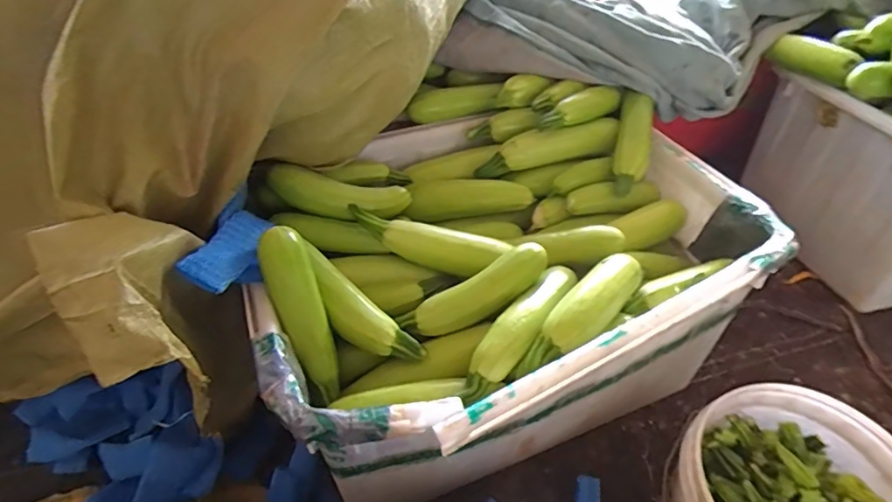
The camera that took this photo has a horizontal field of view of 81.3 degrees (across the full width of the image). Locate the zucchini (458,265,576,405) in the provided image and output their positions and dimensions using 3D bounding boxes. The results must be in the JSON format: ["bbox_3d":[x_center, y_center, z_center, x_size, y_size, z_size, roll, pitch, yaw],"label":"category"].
[{"bbox_3d":[0.095,0.082,0.625,0.051,0.045,0.242,28,52,24],"label":"zucchini"}]

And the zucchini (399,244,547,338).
[{"bbox_3d":[0.039,0.053,0.656,0.203,0.043,0.056,-29,51,-4],"label":"zucchini"}]

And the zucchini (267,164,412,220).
[{"bbox_3d":[-0.152,-0.079,0.755,0.203,0.046,0.052,8,44,-16],"label":"zucchini"}]

